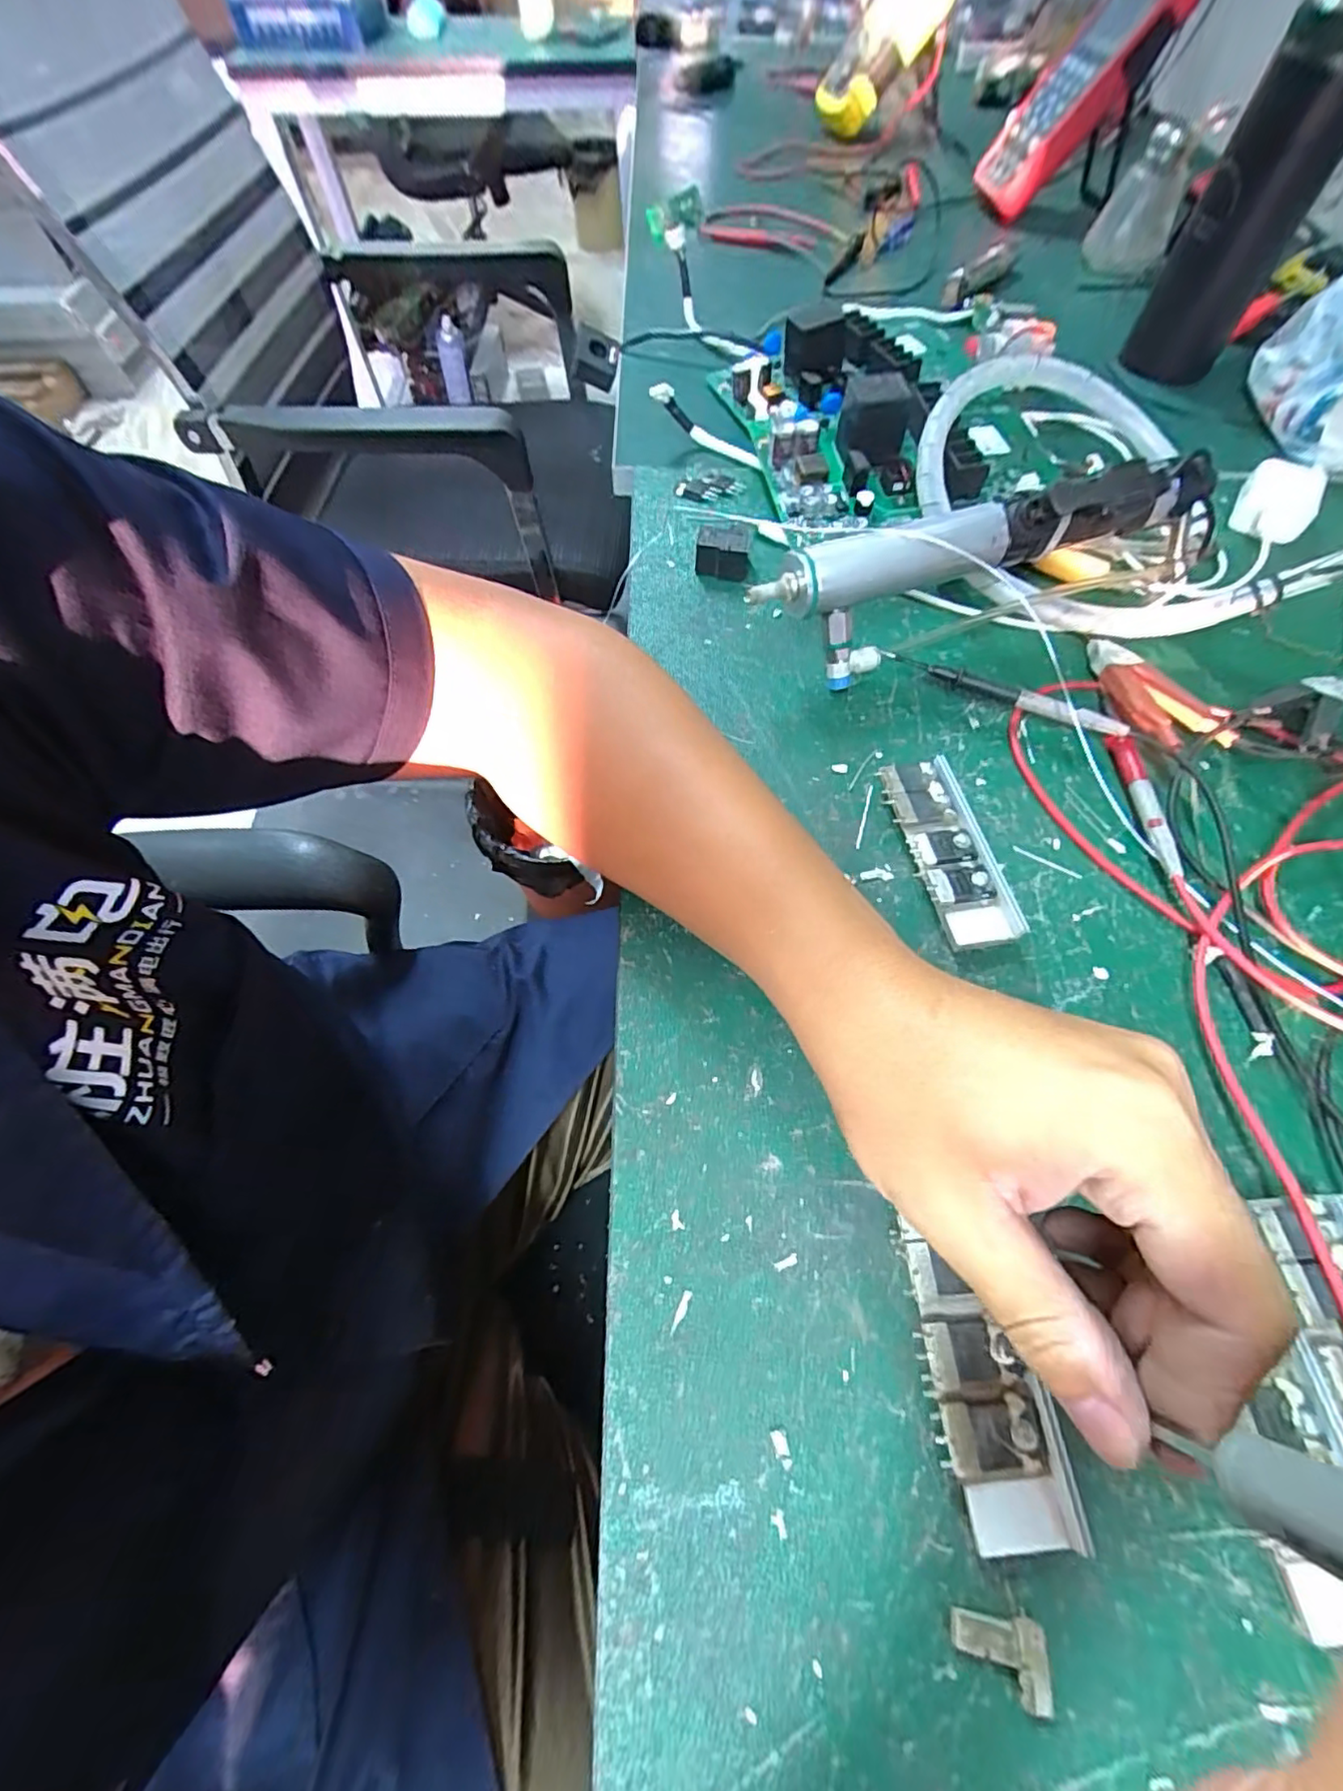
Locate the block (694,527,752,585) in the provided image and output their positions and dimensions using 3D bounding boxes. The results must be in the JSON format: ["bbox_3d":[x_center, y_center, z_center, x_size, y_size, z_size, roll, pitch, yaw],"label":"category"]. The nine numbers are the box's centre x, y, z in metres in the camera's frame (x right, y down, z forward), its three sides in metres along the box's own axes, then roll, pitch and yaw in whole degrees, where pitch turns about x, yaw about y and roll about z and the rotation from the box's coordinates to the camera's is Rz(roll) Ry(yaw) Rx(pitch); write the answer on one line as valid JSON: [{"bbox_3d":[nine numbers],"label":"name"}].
[{"bbox_3d":[0.032,-0.213,0.385,0.033,0.022,0.024,4,61,3],"label":"block"}]

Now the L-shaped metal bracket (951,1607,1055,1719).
[{"bbox_3d":[0.090,0.209,0.168,0.025,0.005,0.017,4,61,3],"label":"L-shaped metal bracket"}]

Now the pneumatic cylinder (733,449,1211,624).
[{"bbox_3d":[0.168,-0.185,0.315,0.260,0.041,0.028,-13,61,-7],"label":"pneumatic cylinder"}]

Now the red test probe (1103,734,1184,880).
[{"bbox_3d":[0.231,-0.045,0.302,0.011,0.014,0.084,2,61,2],"label":"red test probe"}]

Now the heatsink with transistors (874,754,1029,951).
[{"bbox_3d":[0.127,-0.021,0.286,0.036,0.016,0.095,-13,61,-6],"label":"heatsink with transistors"}]

